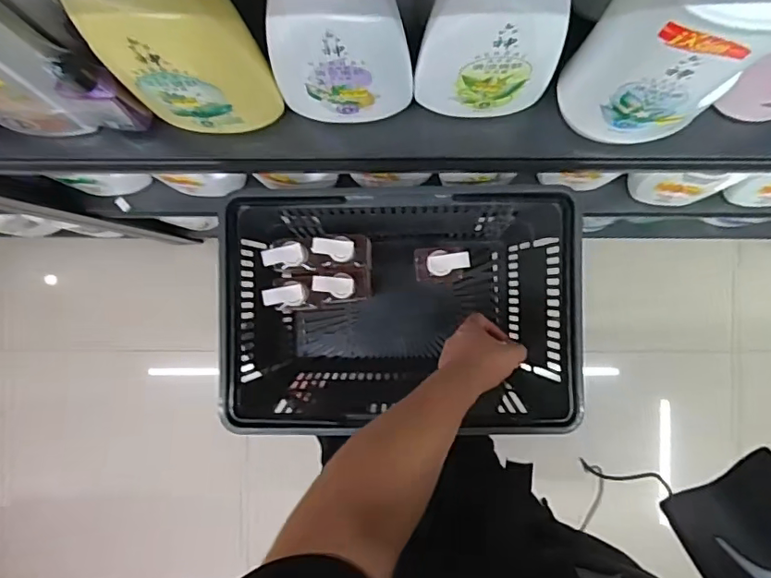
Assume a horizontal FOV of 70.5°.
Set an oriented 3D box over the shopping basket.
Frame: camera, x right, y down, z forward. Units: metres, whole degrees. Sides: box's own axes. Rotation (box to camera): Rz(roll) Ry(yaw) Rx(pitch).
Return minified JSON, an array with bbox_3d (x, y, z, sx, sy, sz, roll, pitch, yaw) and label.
[{"bbox_3d":[0.025,0.021,0.845,0.467,0.282,0.314,0,90,3],"label":"shopping basket"}]

